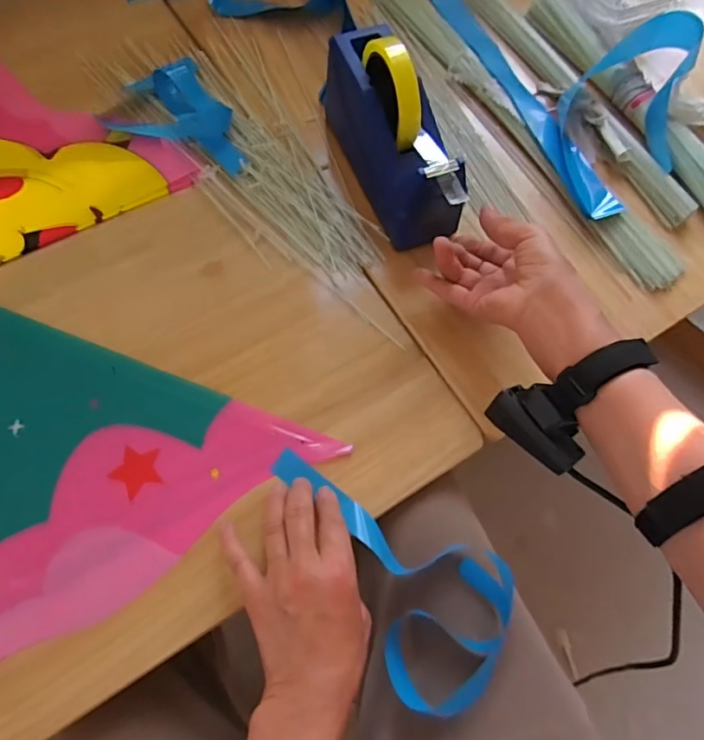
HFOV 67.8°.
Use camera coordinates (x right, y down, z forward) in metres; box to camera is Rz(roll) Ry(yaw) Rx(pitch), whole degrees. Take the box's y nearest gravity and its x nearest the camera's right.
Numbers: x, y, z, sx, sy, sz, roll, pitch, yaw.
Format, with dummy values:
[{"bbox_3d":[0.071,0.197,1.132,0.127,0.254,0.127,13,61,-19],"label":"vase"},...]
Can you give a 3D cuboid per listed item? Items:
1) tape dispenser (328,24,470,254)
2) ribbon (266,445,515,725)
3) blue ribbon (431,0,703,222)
[{"bbox_3d":[0.036,-0.238,0.515,0.064,0.124,0.231,-23,72,-11],"label":"tape dispenser"},{"bbox_3d":[0.039,0.142,0.422,0.117,0.036,0.227,-31,73,-14],"label":"ribbon"},{"bbox_3d":[0.248,-0.417,0.621,0.205,0.080,0.506,-20,71,-10],"label":"blue ribbon"}]

